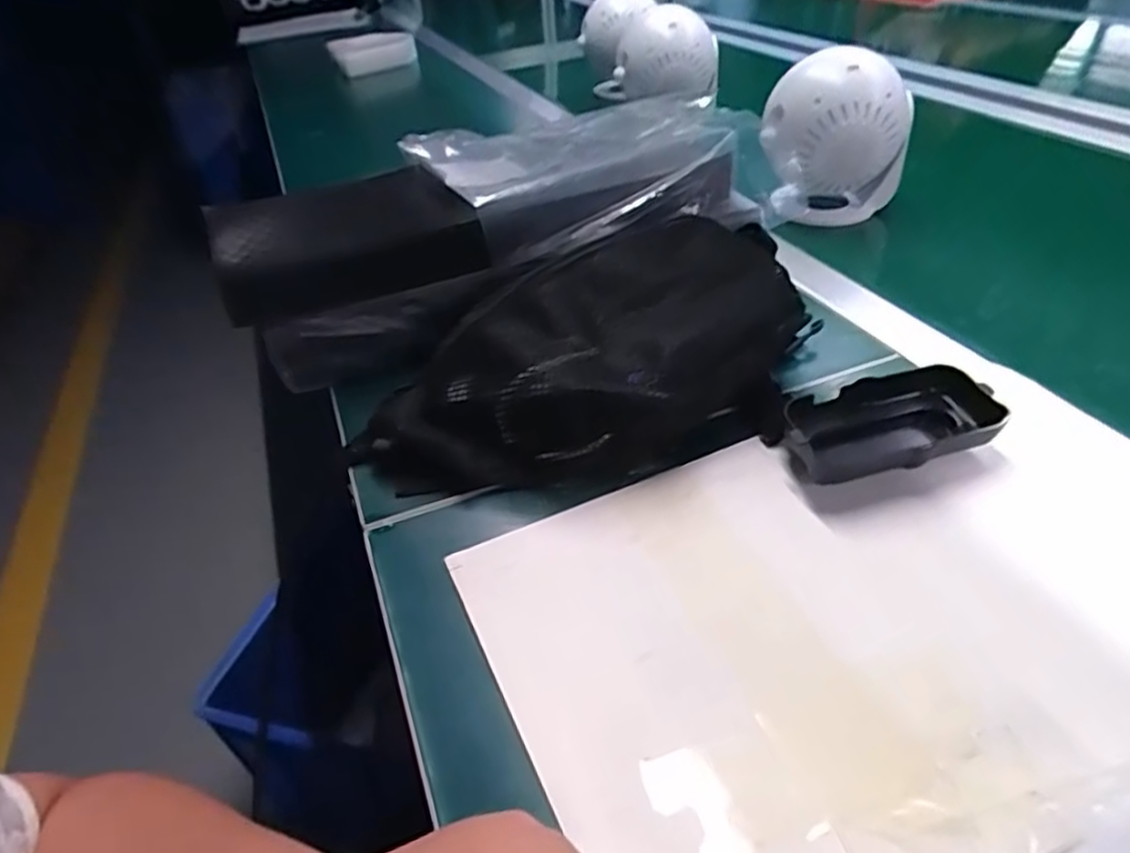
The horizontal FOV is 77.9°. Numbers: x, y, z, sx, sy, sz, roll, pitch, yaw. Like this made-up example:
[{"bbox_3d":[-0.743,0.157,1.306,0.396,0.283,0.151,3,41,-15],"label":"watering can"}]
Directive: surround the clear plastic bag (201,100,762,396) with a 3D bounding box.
[{"bbox_3d":[-0.053,-0.164,0.515,0.374,0.091,0.168,-26,44,-11],"label":"clear plastic bag"}]

